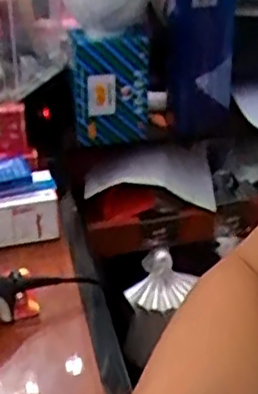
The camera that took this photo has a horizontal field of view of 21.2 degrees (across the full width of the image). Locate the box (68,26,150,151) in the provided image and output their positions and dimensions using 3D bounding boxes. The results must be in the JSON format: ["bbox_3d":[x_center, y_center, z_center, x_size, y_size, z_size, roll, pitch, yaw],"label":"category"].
[{"bbox_3d":[-0.027,-0.158,1.025,0.115,0.180,0.063,-1,30,-1],"label":"box"}]

